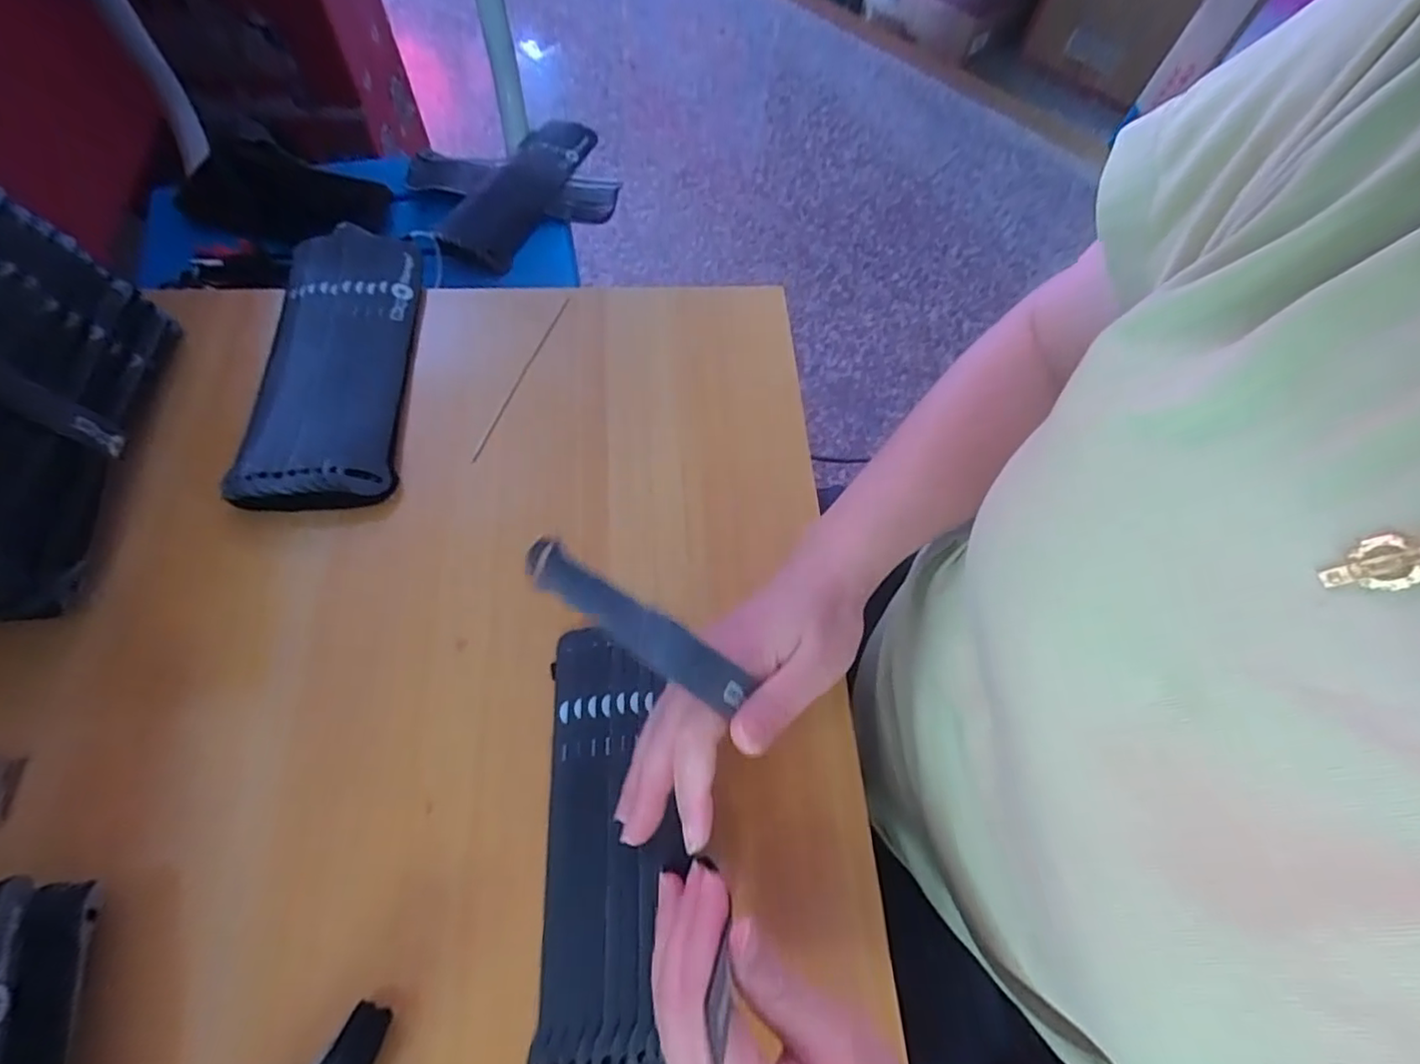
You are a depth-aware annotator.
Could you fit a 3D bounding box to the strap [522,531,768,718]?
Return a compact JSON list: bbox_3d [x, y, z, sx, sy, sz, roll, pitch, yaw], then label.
[{"bbox_3d":[-0.041,0.036,0.282,0.130,0.024,0.022,28,65,32],"label":"strap"}]

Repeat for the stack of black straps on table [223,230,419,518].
[{"bbox_3d":[-0.242,-0.116,0.411,0.086,0.018,0.222,-5,66,-7],"label":"stack of black straps on table"}]

